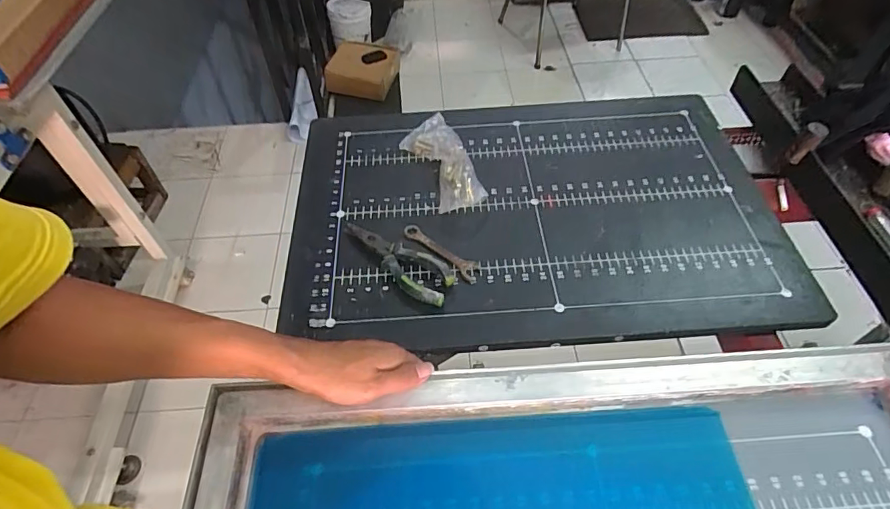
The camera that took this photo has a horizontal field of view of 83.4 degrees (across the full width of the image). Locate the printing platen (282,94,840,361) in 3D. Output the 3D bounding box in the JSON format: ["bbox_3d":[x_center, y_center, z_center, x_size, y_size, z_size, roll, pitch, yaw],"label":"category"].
[{"bbox_3d":[0.103,-0.065,0.633,0.573,0.026,0.383,-4,52,-1],"label":"printing platen"}]

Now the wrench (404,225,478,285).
[{"bbox_3d":[-0.005,-0.004,0.590,0.112,0.008,0.024,35,61,25],"label":"wrench"}]

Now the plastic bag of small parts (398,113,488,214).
[{"bbox_3d":[-0.003,-0.129,0.671,0.073,0.034,0.166,-20,55,-13],"label":"plastic bag of small parts"}]

